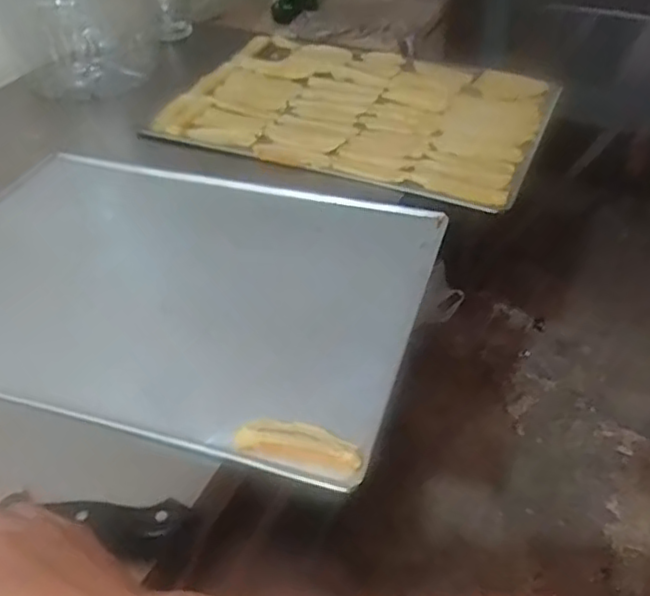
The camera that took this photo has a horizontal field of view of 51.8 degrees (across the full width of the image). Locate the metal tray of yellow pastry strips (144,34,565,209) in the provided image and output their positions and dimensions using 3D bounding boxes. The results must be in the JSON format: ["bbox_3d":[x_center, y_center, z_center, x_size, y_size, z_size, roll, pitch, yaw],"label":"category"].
[{"bbox_3d":[0.044,-0.239,0.835,0.433,0.018,0.321,16,44,17],"label":"metal tray of yellow pastry strips"}]

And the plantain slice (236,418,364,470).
[{"bbox_3d":[-0.017,0.097,0.448,0.083,0.014,0.024,8,42,9],"label":"plantain slice"}]

